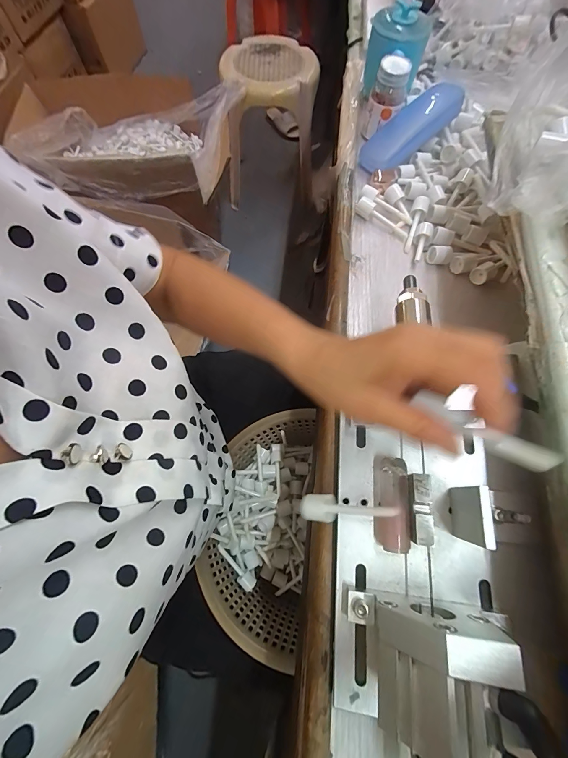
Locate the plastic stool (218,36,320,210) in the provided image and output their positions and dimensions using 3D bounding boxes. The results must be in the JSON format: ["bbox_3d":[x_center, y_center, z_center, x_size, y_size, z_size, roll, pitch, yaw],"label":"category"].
[{"bbox_3d":[-0.056,-0.973,1.243,0.342,0.420,0.354,-2,69,-1],"label":"plastic stool"}]

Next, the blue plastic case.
[{"bbox_3d":[0.168,-0.336,0.430,0.142,0.031,0.067,-38,72,8],"label":"blue plastic case"}]

